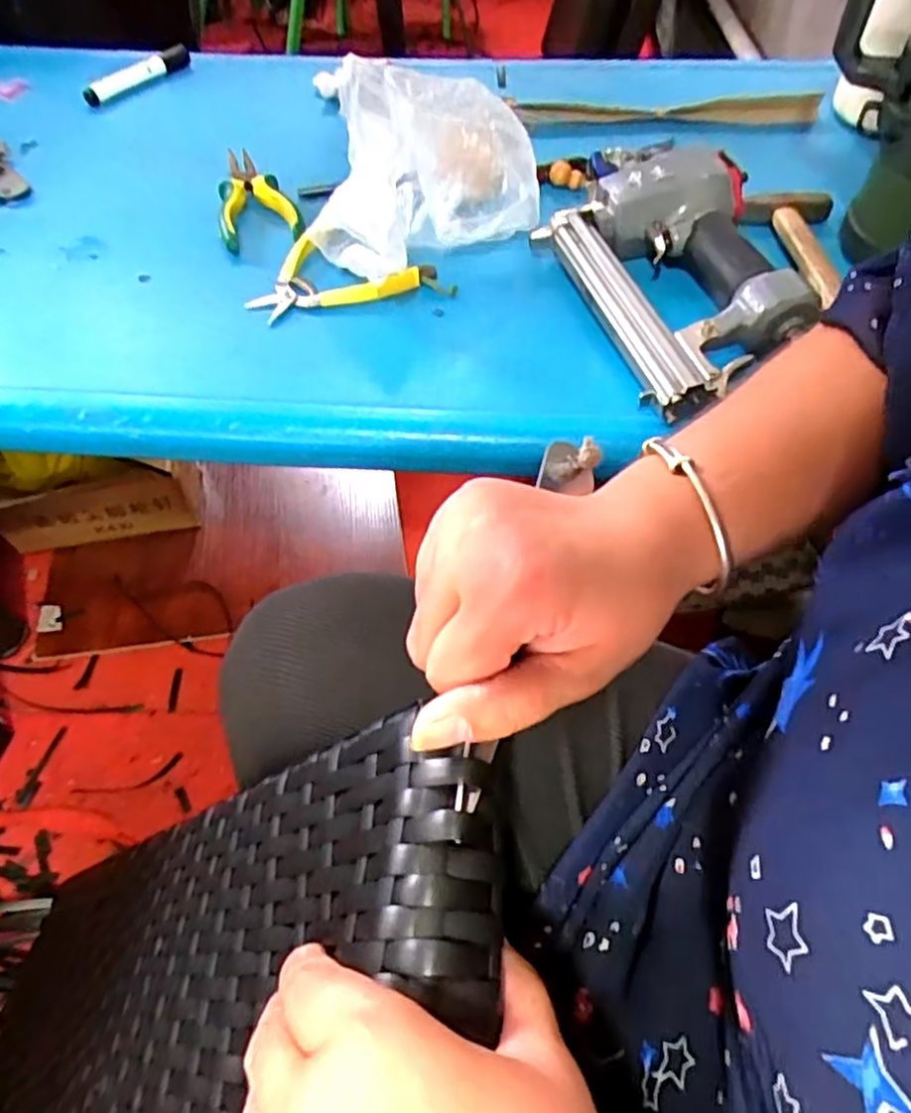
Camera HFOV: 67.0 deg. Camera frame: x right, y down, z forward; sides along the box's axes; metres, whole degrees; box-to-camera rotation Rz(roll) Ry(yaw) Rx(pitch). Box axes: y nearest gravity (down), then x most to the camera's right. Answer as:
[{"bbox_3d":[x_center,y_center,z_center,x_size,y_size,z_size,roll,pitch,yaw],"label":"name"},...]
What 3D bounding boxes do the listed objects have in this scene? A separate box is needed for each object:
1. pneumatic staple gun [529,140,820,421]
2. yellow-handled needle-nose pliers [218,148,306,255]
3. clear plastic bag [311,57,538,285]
[{"bbox_3d":[0.168,-0.215,0.517,0.161,0.059,0.255,-15,57,-10],"label":"pneumatic staple gun"},{"bbox_3d":[-0.176,-0.320,0.609,0.068,0.021,0.141,-12,56,-8],"label":"yellow-handled needle-nose pliers"},{"bbox_3d":[-0.020,-0.292,0.542,0.175,0.101,0.159,0,55,0],"label":"clear plastic bag"}]

